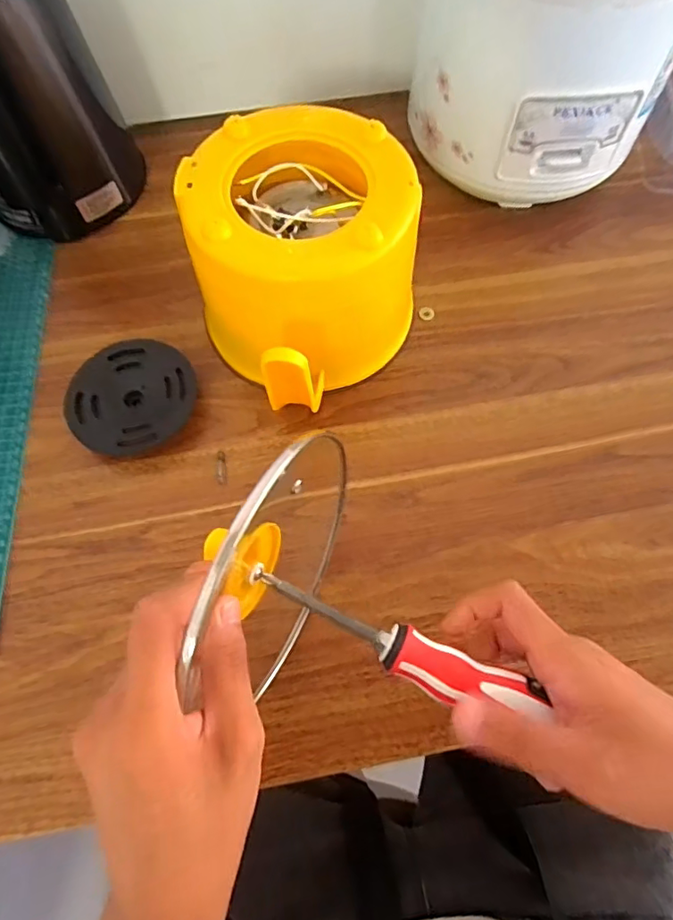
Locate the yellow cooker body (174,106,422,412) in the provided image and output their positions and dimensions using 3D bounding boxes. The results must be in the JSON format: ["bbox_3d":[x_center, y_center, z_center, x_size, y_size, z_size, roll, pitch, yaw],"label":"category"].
[{"bbox_3d":[-0.021,-0.146,0.386,0.155,0.125,0.154,-14,67,-6],"label":"yellow cooker body"}]

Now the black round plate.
[{"bbox_3d":[-0.154,-0.046,0.402,0.092,0.019,0.092,0,66,0],"label":"black round plate"}]

